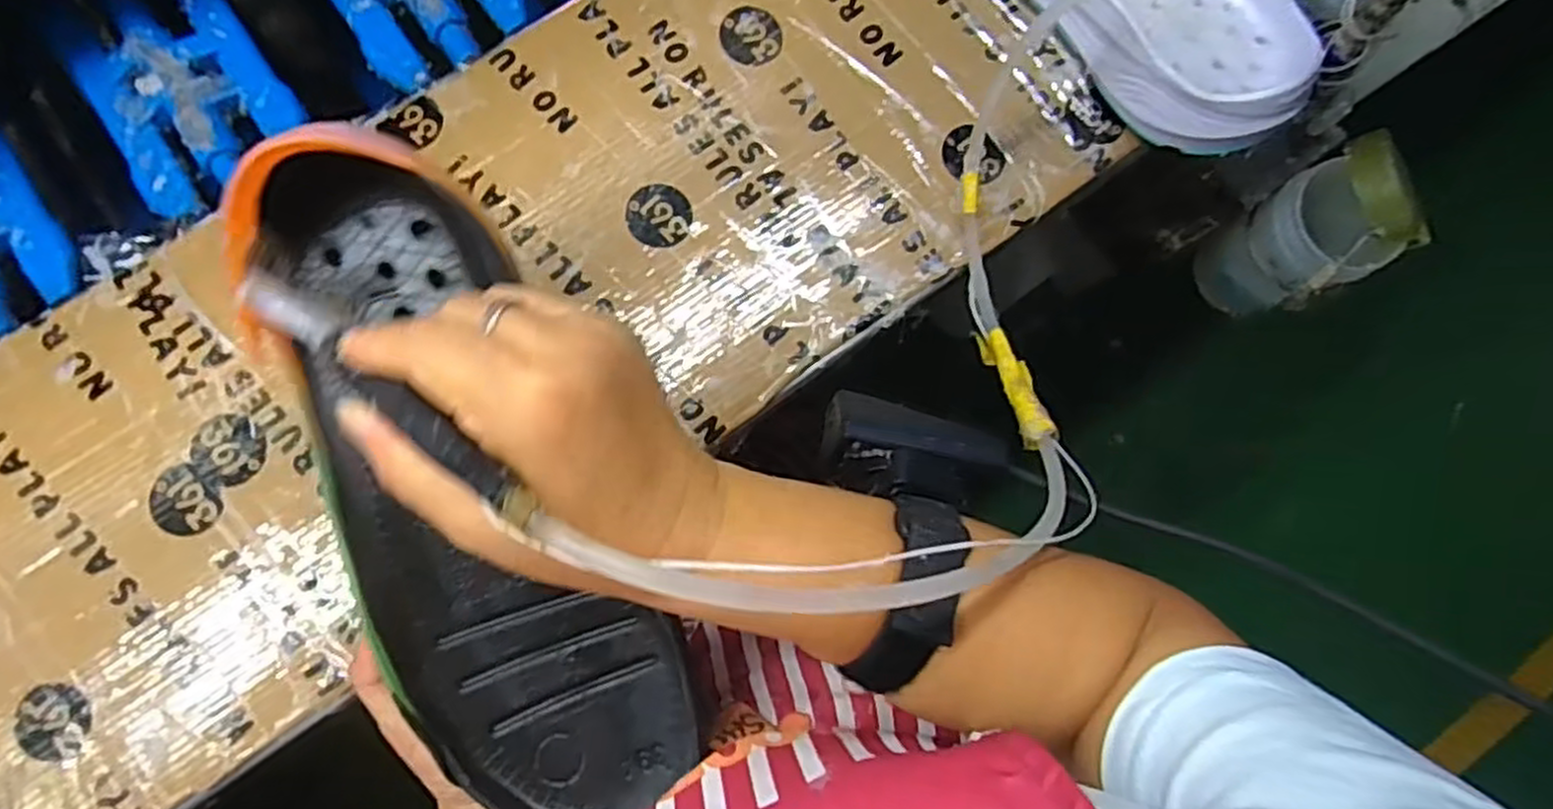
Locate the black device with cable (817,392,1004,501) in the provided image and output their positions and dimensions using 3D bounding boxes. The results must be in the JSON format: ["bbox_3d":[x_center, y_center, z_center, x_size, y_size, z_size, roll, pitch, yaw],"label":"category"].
[{"bbox_3d":[0.053,0.020,0.306,0.071,0.026,0.035,16,81,-1],"label":"black device with cable"}]

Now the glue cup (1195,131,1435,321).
[{"bbox_3d":[0.342,-0.107,0.522,0.068,0.147,0.072,-29,84,-7],"label":"glue cup"}]

